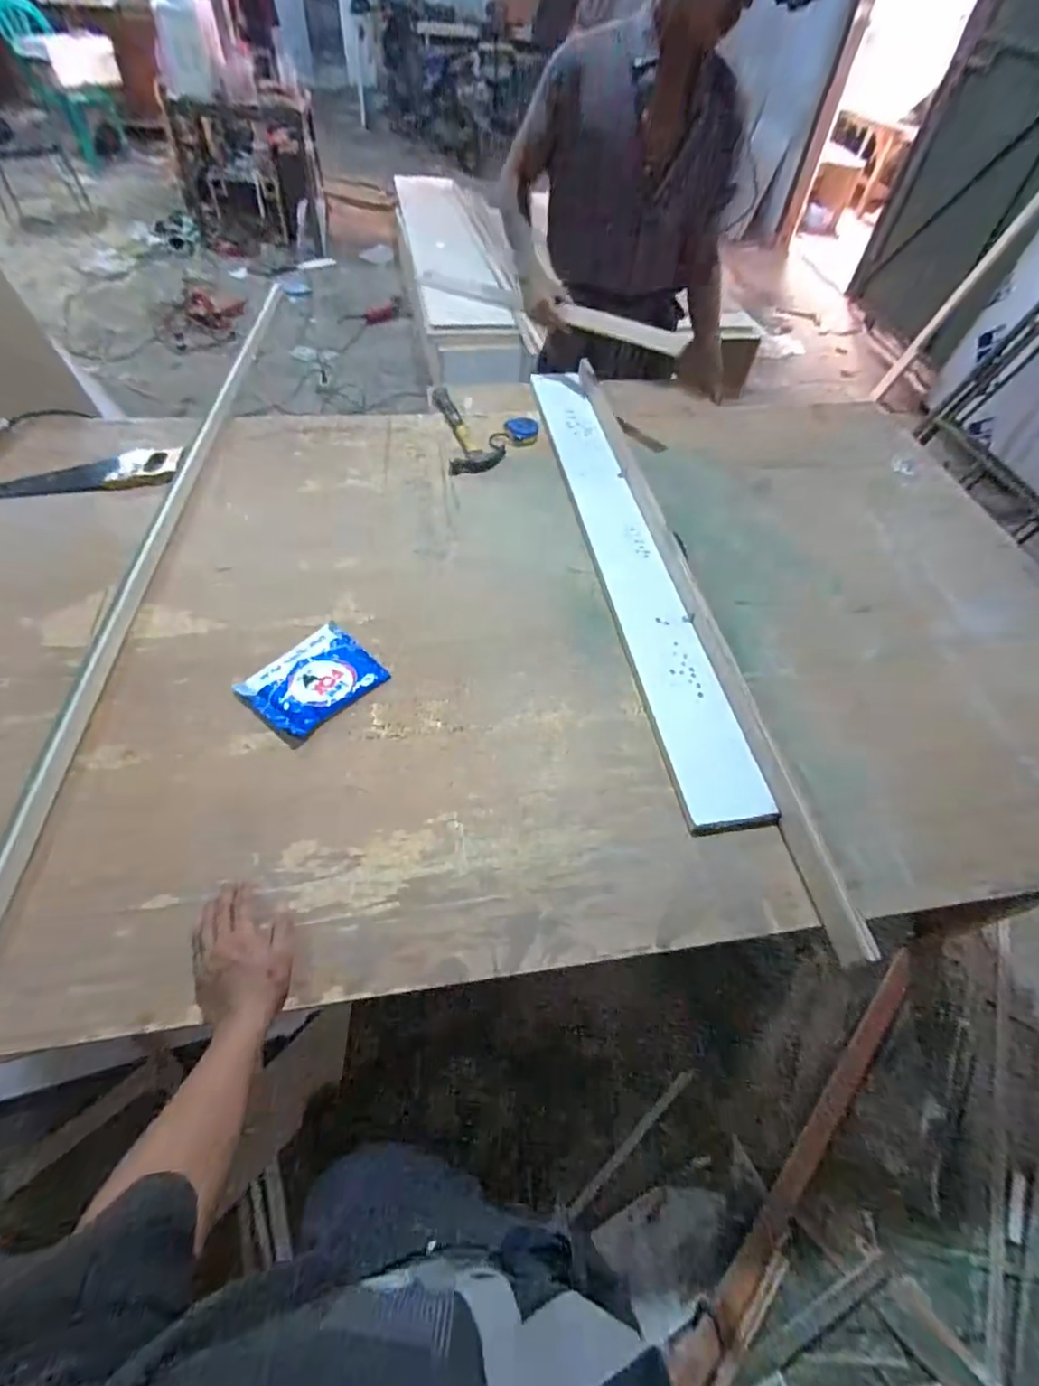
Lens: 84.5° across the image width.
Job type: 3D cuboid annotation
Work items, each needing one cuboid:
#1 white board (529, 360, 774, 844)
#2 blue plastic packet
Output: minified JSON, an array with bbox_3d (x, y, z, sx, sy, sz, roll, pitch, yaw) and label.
[{"bbox_3d":[0.191,-0.299,1.093,0.133,0.021,1.184,-7,56,-8],"label":"white board"},{"bbox_3d":[-0.316,-0.024,0.875,0.149,0.021,0.180,36,61,20],"label":"blue plastic packet"}]

